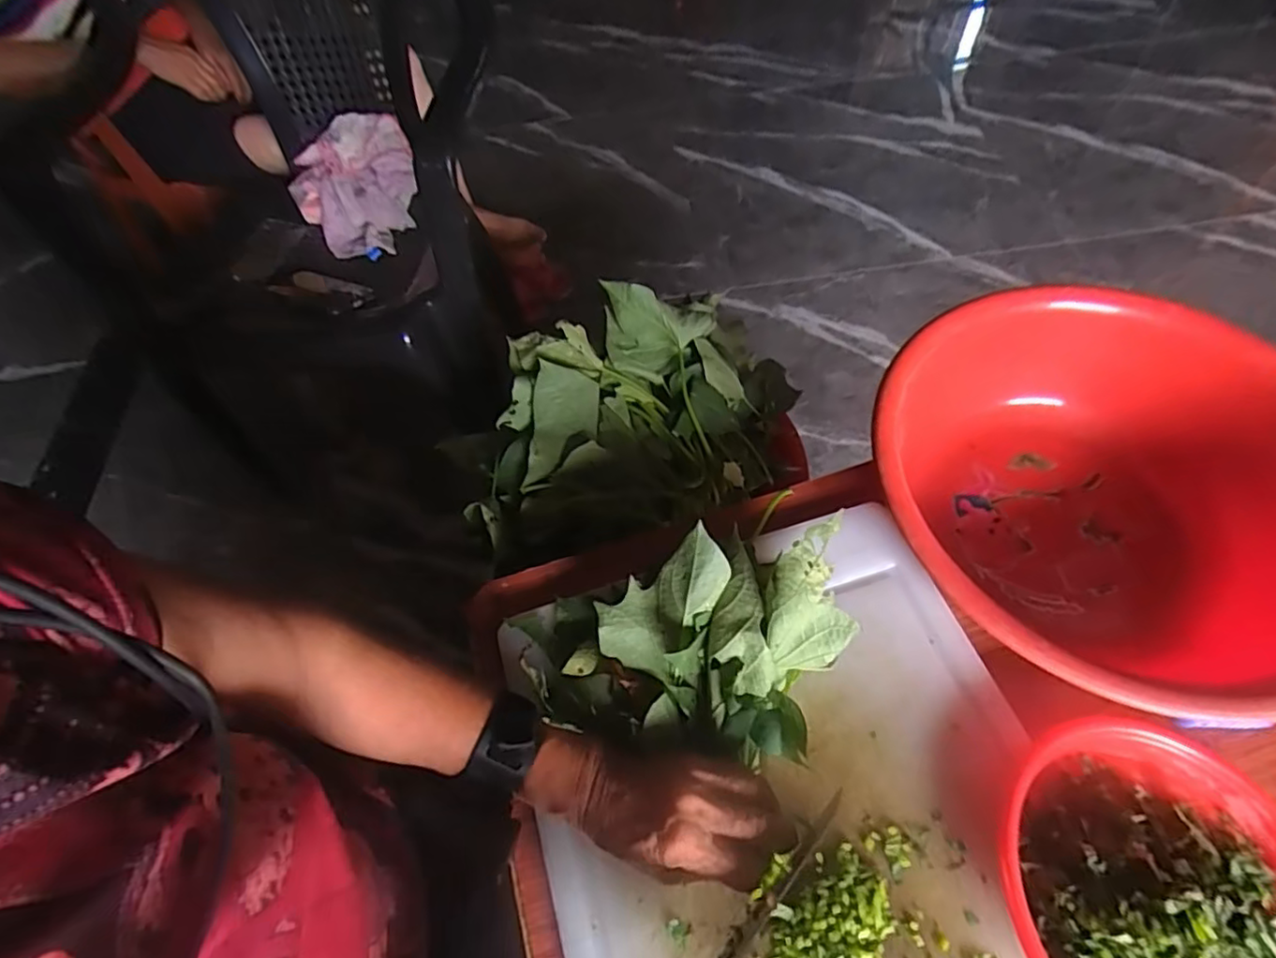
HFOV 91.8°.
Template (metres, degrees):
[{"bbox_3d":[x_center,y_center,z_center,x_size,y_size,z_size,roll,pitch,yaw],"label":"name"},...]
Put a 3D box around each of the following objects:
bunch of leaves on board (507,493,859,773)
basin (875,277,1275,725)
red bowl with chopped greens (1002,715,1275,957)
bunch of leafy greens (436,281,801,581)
[{"bbox_3d":[0.042,0.115,0.415,0.224,0.074,0.150,-19,62,-7],"label":"bunch of leaves on board"},{"bbox_3d":[0.323,0.014,0.461,0.291,0.114,0.302,-2,58,3],"label":"basin"},{"bbox_3d":[0.313,0.243,0.348,0.186,0.048,0.192,-2,58,3],"label":"red bowl with chopped greens"},{"bbox_3d":[-0.006,-0.058,0.603,0.334,0.109,0.211,-22,59,-9],"label":"bunch of leafy greens"}]

